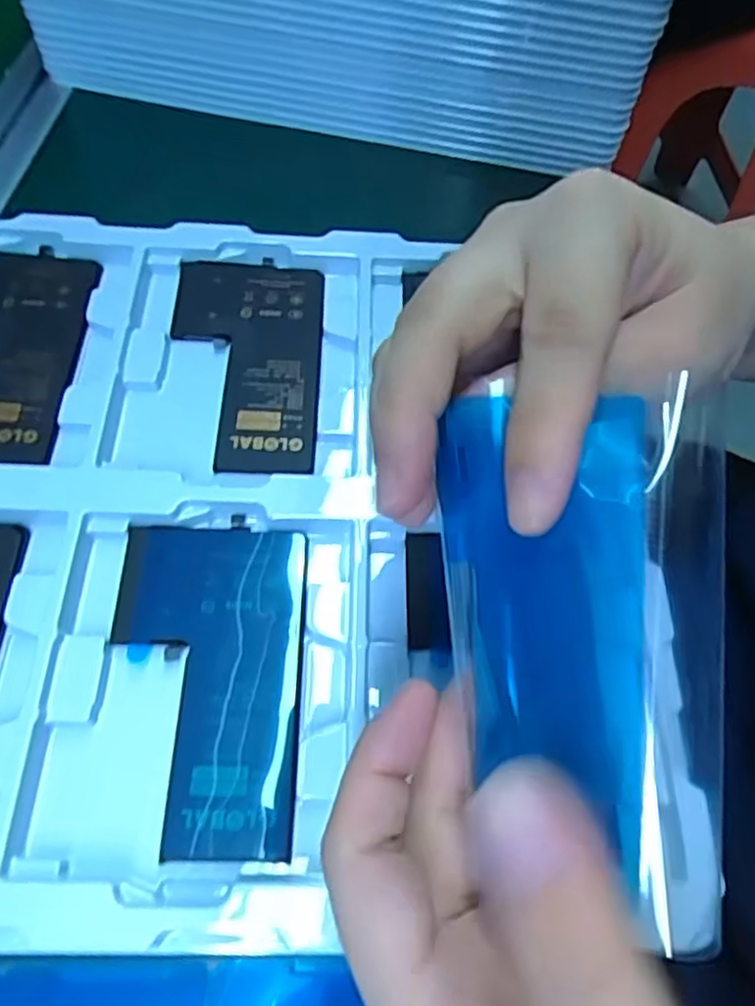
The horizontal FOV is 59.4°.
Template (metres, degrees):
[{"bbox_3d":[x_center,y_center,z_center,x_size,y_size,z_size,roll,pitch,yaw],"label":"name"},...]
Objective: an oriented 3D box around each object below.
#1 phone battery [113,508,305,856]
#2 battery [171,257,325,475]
[{"bbox_3d":[-0.059,0.058,0.223,0.064,0.004,0.109,0,63,-2],"label":"phone battery"},{"bbox_3d":[-0.057,-0.062,0.285,0.065,0.005,0.111,0,63,-2],"label":"battery"}]

